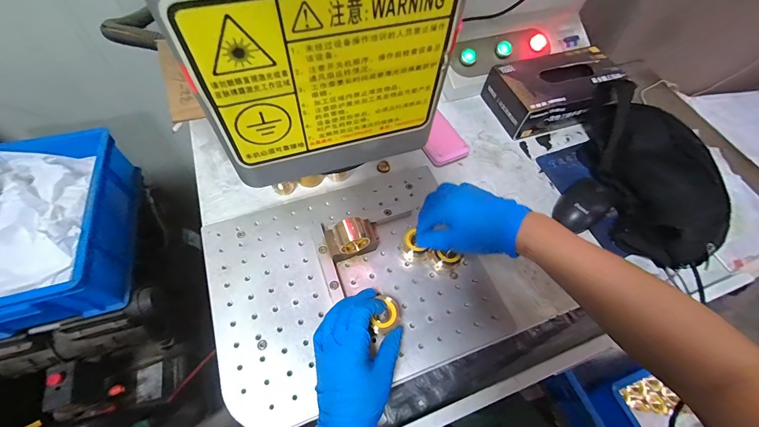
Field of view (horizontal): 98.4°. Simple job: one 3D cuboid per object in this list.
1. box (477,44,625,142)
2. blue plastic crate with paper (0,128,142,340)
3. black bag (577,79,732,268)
[{"bbox_3d":[0.314,-0.216,0.587,0.213,0.079,0.122,-15,61,-12],"label":"box"},{"bbox_3d":[-0.611,0.031,0.584,0.258,0.127,0.323,-10,61,-9],"label":"blue plastic crate with paper"},{"bbox_3d":[0.414,-0.061,0.491,0.140,0.096,0.269,2,59,-3],"label":"black bag"}]

